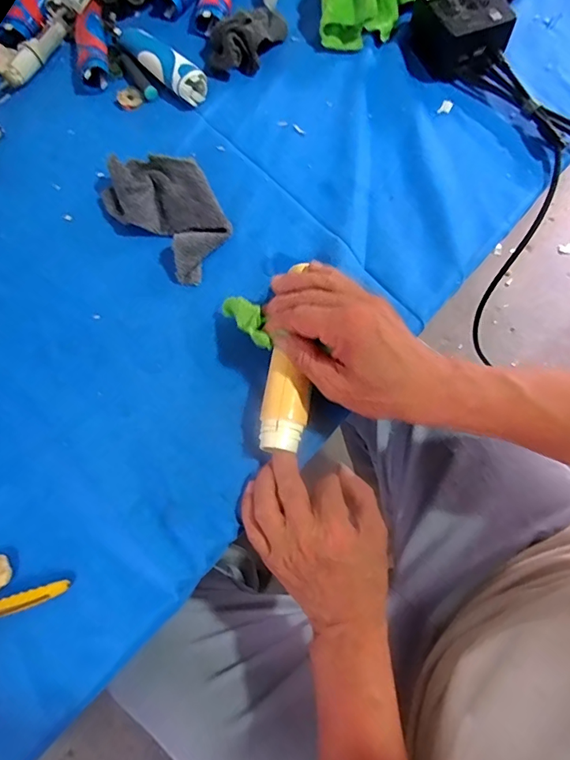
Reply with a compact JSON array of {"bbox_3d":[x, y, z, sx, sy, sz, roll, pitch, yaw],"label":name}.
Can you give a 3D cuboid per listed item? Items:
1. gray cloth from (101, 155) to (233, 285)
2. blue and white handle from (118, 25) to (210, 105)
[{"bbox_3d":[-0.105,-0.163,0.415,0.087,0.027,0.135,-43,76,-12],"label":"gray cloth"},{"bbox_3d":[-0.132,-0.340,0.471,0.031,0.023,0.131,-42,75,-12],"label":"blue and white handle"}]

